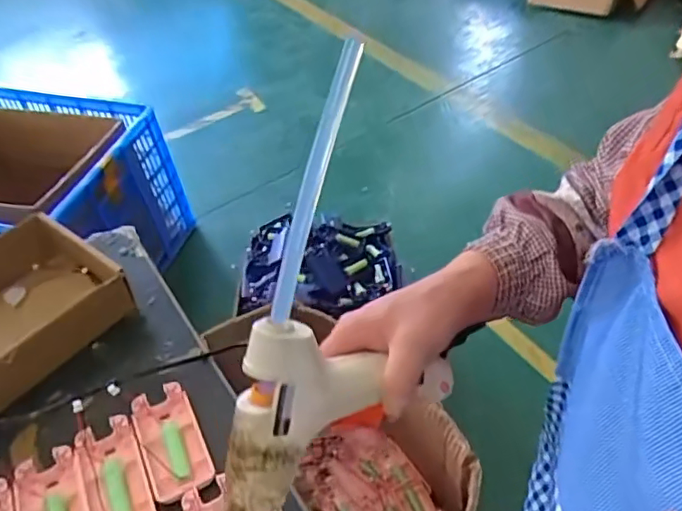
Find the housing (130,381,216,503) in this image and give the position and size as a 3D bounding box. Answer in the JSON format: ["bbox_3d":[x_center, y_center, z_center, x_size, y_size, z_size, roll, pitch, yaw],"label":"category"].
[{"bbox_3d":[-0.133,0.143,0.436,0.045,0.018,0.091,-23,50,-17],"label":"housing"}]

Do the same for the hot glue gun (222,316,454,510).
[{"bbox_3d":[-0.029,0.092,0.351,0.166,0.116,0.040,-38,25,-10],"label":"hot glue gun"}]

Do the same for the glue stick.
[{"bbox_3d":[-0.015,-0.043,0.329,0.009,0.012,0.168,18,95,18],"label":"glue stick"}]

